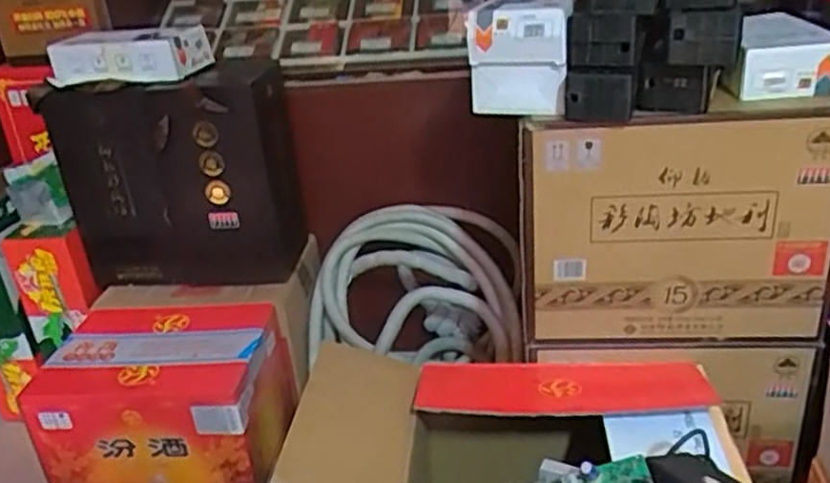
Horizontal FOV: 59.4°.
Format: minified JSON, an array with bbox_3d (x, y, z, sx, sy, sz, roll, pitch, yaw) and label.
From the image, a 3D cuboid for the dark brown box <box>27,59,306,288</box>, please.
[{"bbox_3d":[-0.399,-0.122,1.290,0.374,0.355,0.190,0,26,11],"label":"dark brown box"}]

